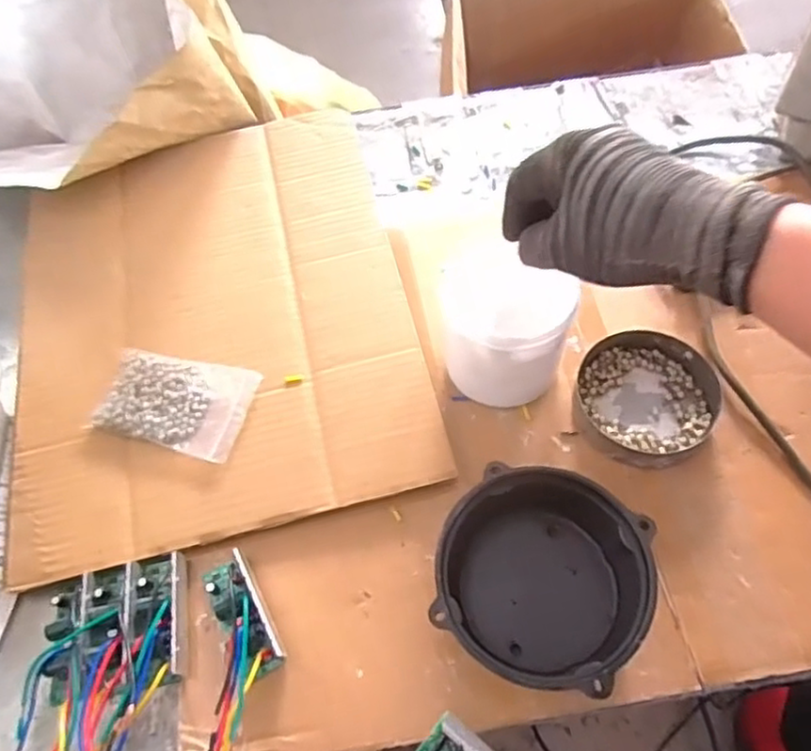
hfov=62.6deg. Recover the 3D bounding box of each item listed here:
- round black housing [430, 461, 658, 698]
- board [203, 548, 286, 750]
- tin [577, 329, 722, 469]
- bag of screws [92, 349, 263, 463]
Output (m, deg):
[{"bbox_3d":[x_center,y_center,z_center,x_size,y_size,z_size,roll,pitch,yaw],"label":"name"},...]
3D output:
[{"bbox_3d":[0.082,0.131,0.426,0.113,0.077,0.120,-2,60,3],"label":"round black housing"},{"bbox_3d":[-0.109,0.191,0.431,0.054,0.027,0.147,-4,60,2],"label":"board"},{"bbox_3d":[0.189,0.016,0.518,0.102,0.020,0.110,-2,60,3],"label":"tin"},{"bbox_3d":[-0.183,0.021,0.536,0.116,0.012,0.079,11,62,10],"label":"bag of screws"}]

